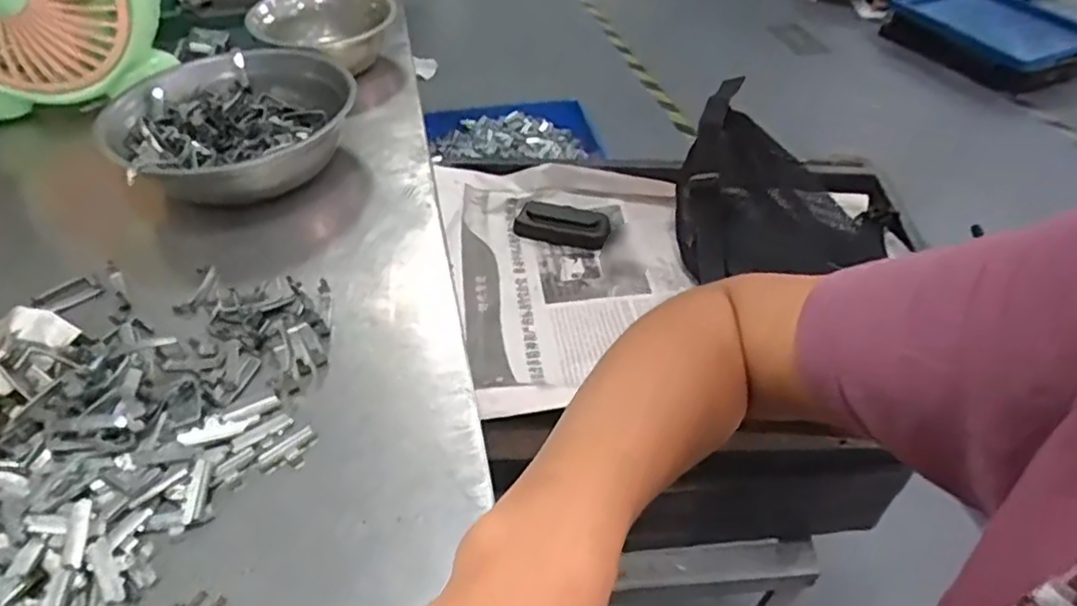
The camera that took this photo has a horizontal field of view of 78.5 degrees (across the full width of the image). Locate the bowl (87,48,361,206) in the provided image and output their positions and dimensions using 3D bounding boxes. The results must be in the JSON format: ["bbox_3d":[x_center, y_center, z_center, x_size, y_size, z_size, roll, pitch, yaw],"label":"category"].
[{"bbox_3d":[-0.264,-0.157,0.576,0.197,0.066,0.180,-18,48,-20],"label":"bowl"}]

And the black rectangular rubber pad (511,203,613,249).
[{"bbox_3d":[0.028,-0.092,0.751,0.105,0.031,0.047,14,46,13],"label":"black rectangular rubber pad"}]

